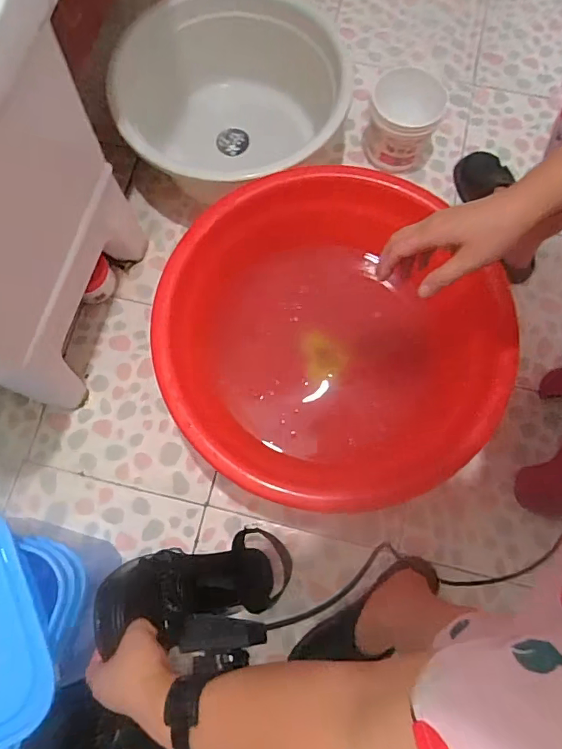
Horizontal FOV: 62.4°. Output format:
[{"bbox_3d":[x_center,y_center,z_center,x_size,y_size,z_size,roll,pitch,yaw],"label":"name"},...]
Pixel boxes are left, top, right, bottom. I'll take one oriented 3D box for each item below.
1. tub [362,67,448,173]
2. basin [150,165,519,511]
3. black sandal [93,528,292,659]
[{"bbox_3d":[0.218,-0.443,0.821,0.129,0.118,0.133,21,77,5],"label":"tub"},{"bbox_3d":[0.062,-0.048,0.690,0.456,0.149,0.448,0,76,0],"label":"basin"},{"bbox_3d":[-0.099,0.257,0.555,0.237,0.061,0.094,0,47,-30],"label":"black sandal"}]

